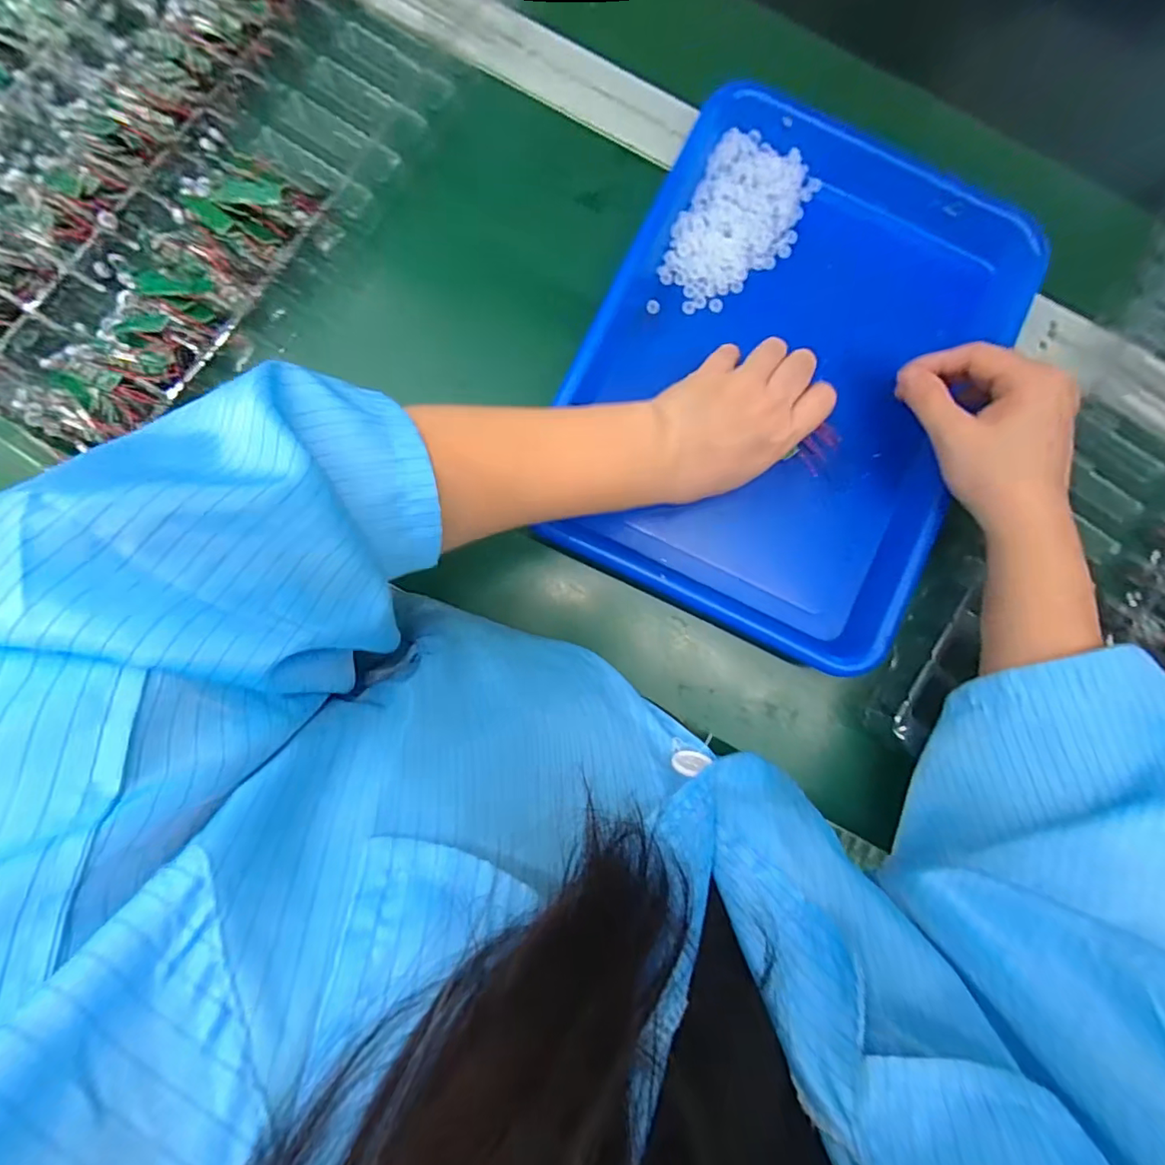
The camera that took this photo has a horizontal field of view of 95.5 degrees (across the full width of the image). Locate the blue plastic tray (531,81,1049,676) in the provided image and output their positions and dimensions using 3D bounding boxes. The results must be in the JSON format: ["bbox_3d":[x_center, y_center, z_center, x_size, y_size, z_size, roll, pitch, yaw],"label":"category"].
[{"bbox_3d":[0.131,-0.137,0.347,0.242,0.039,0.331,26,84,-2],"label":"blue plastic tray"}]

